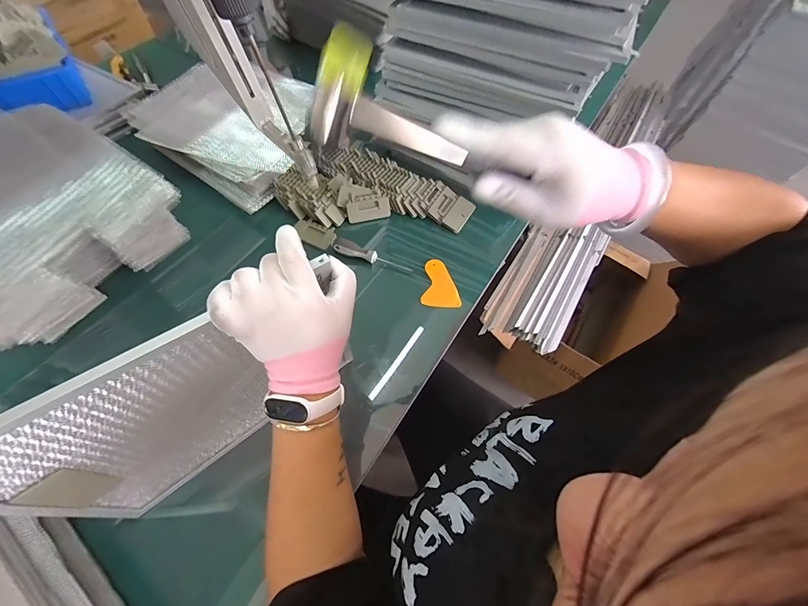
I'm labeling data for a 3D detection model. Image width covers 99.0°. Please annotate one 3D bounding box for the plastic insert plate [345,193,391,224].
[{"bbox_3d":[-0.072,-0.192,0.700,0.088,0.050,0.007,-15,26,-8],"label":"plastic insert plate"}]

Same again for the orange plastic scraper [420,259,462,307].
[{"bbox_3d":[0.072,-0.036,0.642,0.071,0.006,0.095,8,64,2],"label":"orange plastic scraper"}]

